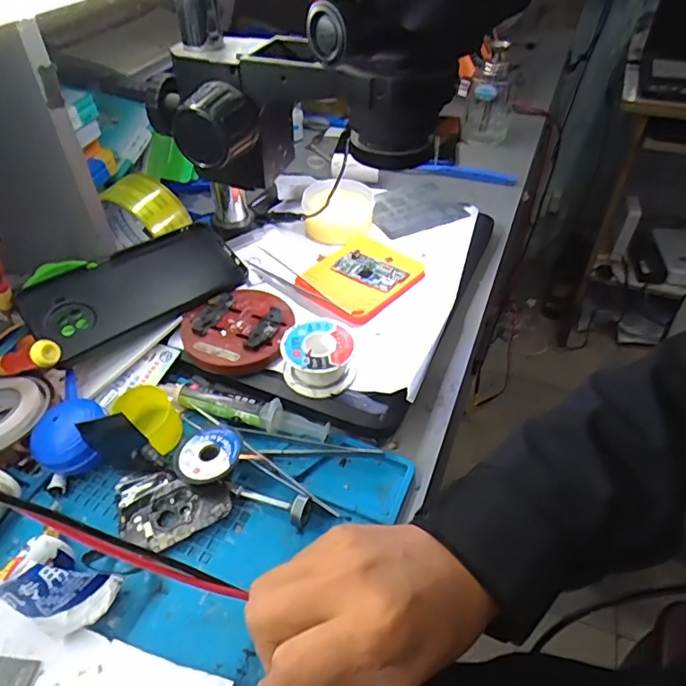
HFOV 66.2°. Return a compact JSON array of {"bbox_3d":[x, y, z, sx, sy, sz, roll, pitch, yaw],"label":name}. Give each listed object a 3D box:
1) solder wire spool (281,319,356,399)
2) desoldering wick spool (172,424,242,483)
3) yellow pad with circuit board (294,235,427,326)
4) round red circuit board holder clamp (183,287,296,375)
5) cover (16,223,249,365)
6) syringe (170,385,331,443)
[{"bbox_3d":[-0.018,0.010,0.388,0.052,0.030,0.048,0,43,0],"label":"solder wire spool"},{"bbox_3d":[-0.088,0.072,0.346,0.041,0.011,0.042,0,43,0],"label":"desoldering wick spool"},{"bbox_3d":[0.014,-0.064,0.480,0.087,0.009,0.105,28,50,26],"label":"yellow pad with circuit board"},{"bbox_3d":[-0.085,-0.012,0.423,0.085,0.019,0.085,0,43,0],"label":"round red circuit board holder clamp"},{"bbox_3d":[-0.169,-0.047,0.436,0.166,0.009,0.083,-28,66,-26],"label":"cover"},{"bbox_3d":[-0.068,0.049,0.380,0.116,0.014,0.019,11,44,12],"label":"syringe"}]

